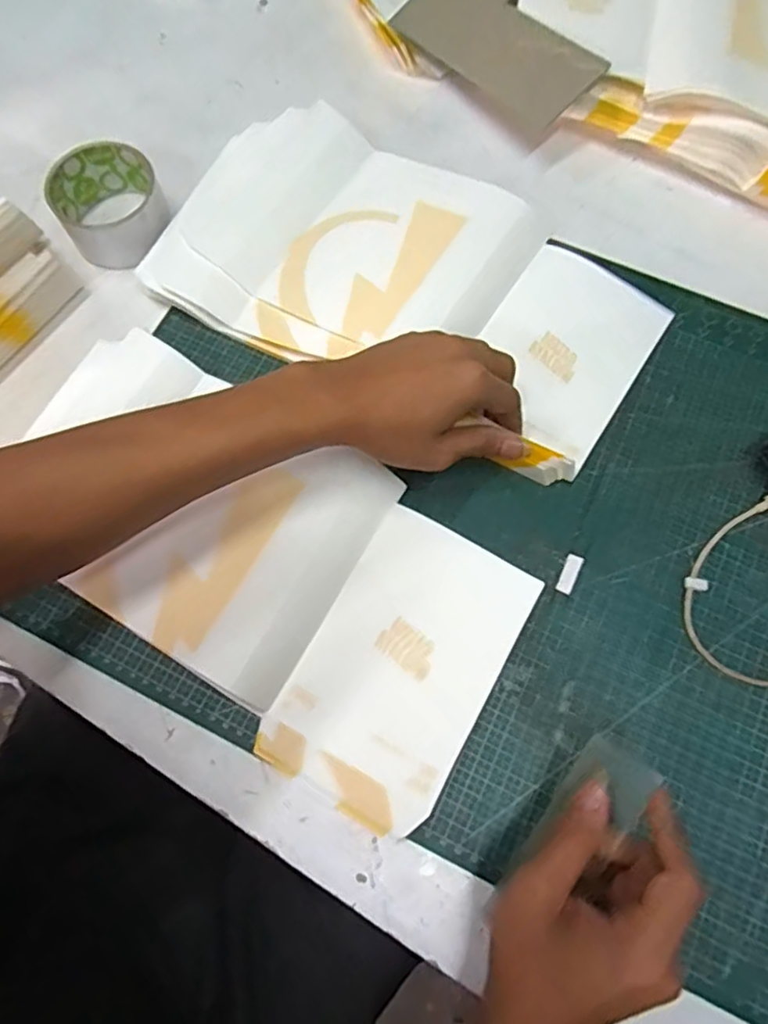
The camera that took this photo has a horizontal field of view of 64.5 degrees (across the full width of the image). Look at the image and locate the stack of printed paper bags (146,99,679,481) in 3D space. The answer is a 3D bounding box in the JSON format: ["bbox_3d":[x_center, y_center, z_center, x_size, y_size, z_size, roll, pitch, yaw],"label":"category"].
[{"bbox_3d":[0.017,-0.179,0.467,0.364,0.027,0.204,29,73,10],"label":"stack of printed paper bags"}]

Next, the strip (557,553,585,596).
[{"bbox_3d":[0.125,0.041,0.408,0.011,0.004,0.028,26,73,9],"label":"strip"}]

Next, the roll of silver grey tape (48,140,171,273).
[{"bbox_3d":[-0.214,-0.240,0.481,0.080,0.048,0.082,0,71,0],"label":"roll of silver grey tape"}]

